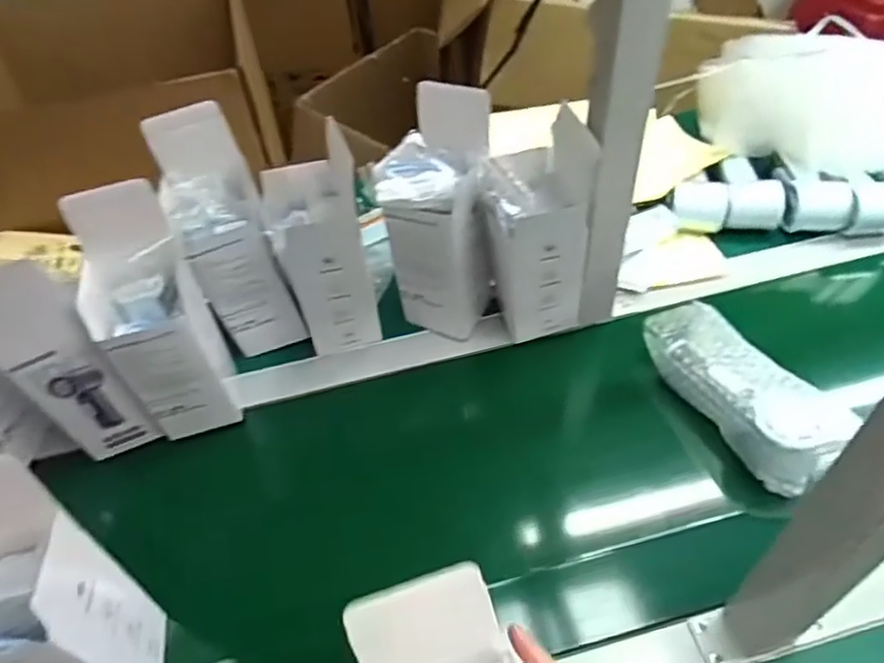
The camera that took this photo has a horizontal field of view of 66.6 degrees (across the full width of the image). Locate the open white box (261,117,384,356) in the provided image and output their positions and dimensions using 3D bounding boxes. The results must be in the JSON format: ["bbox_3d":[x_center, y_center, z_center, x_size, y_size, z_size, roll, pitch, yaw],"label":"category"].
[{"bbox_3d":[-0.116,-0.078,0.652,0.088,0.214,0.085,-12,50,-8],"label":"open white box"}]

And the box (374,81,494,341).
[{"bbox_3d":[-0.003,-0.108,0.661,0.101,0.231,0.083,8,50,9],"label":"box"}]

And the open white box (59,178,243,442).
[{"bbox_3d":[-0.250,-0.006,0.593,0.089,0.231,0.079,-21,52,-15],"label":"open white box"}]

